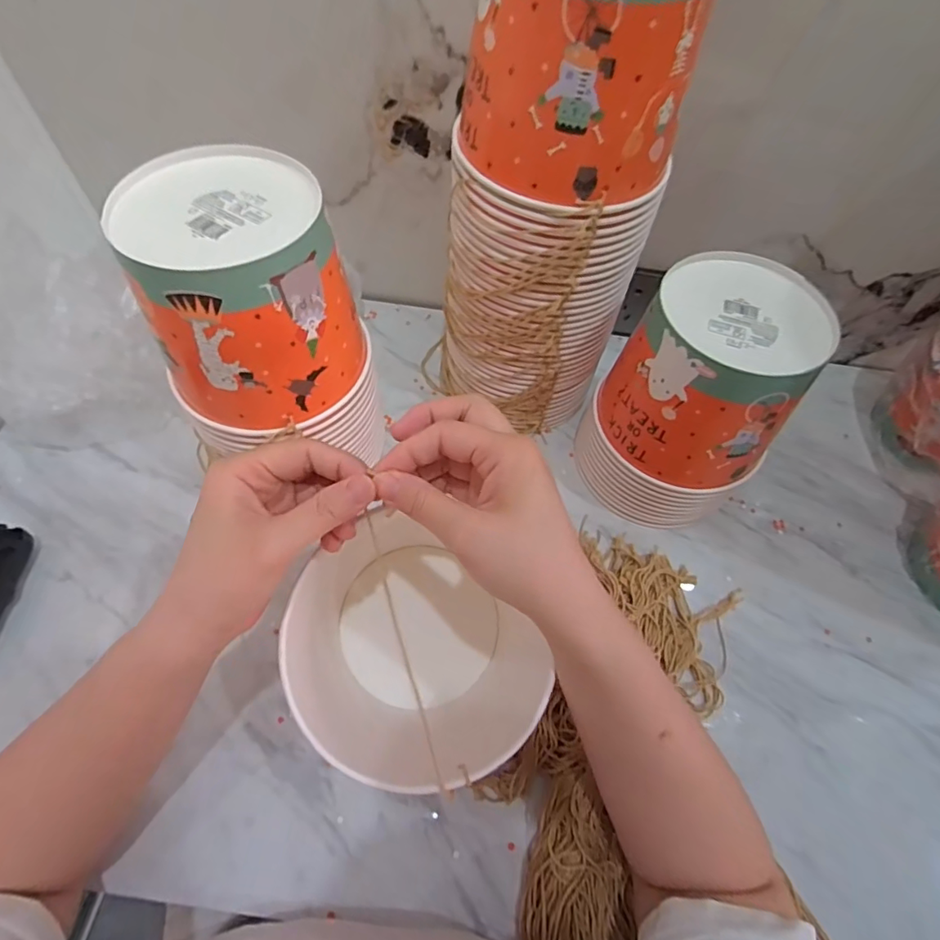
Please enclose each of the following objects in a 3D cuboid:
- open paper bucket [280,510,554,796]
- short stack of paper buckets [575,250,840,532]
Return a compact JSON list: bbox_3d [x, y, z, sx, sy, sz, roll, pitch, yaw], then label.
[{"bbox_3d":[-0.040,0.133,0.366,0.176,0.147,0.149,32,63,14],"label":"open paper bucket"},{"bbox_3d":[0.197,-0.059,0.469,0.148,0.205,0.142,37,64,17],"label":"short stack of paper buckets"}]

